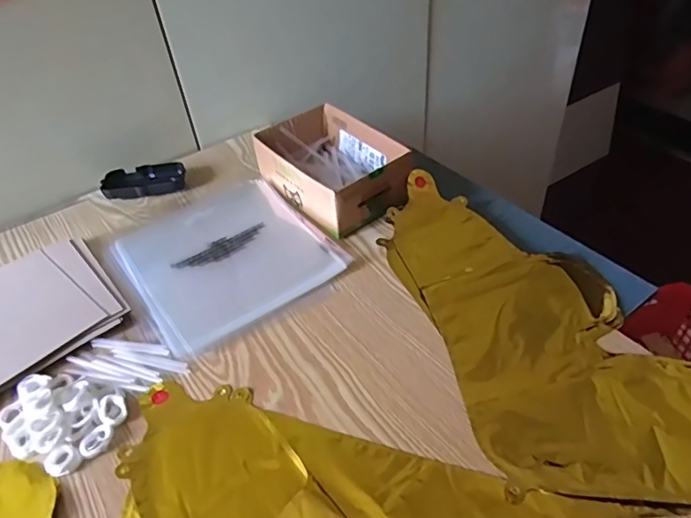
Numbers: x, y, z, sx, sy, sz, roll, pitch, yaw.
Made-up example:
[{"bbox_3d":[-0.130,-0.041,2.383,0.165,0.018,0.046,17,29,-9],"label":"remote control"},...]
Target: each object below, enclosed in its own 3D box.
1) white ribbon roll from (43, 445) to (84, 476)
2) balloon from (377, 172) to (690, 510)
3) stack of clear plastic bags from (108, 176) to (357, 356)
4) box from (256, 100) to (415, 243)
[{"bbox_3d":[-0.234,0.167,0.434,0.026,0.006,0.025,-3,42,3],"label":"white ribbon roll"},{"bbox_3d":[0.183,0.055,0.506,0.213,0.021,0.414,-16,43,-12],"label":"balloon"},{"bbox_3d":[-0.140,-0.008,0.616,0.212,0.014,0.216,-28,47,-23],"label":"stack of clear plastic bags"},{"bbox_3d":[-0.019,-0.119,0.672,0.131,0.063,0.194,-27,46,-22],"label":"box"}]

